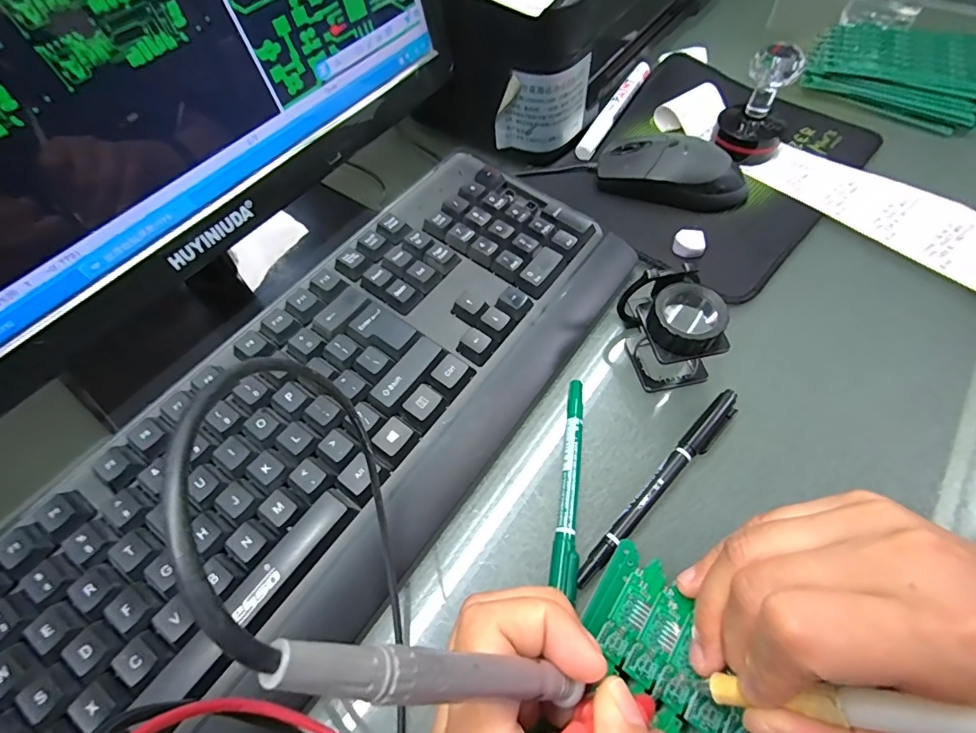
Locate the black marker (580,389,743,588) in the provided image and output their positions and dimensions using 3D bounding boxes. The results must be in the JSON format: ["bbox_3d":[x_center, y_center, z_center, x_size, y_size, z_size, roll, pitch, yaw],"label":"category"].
[{"bbox_3d":[0.094,0.061,0.245,0.013,0.011,0.136,38,67,24],"label":"black marker"}]

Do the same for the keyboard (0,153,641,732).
[{"bbox_3d":[-0.083,0.031,0.248,0.159,0.021,0.424,34,64,14],"label":"keyboard"}]

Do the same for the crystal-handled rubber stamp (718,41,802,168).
[{"bbox_3d":[0.222,-0.210,0.365,0.053,0.066,0.064,29,65,11],"label":"crystal-handled rubber stamp"}]

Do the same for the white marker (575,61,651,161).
[{"bbox_3d":[0.117,-0.235,0.421,0.016,0.017,0.140,25,62,18],"label":"white marker"}]

